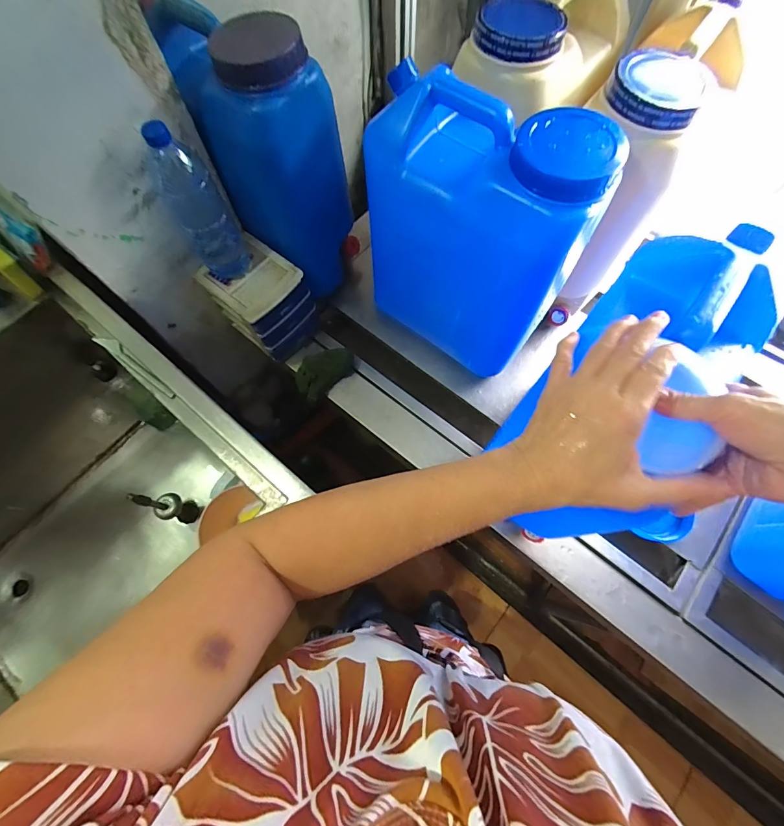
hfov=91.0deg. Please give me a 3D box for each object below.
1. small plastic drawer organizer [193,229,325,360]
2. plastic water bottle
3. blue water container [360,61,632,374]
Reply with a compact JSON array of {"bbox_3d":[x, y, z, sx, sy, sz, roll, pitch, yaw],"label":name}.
[{"bbox_3d":[-0.261,-0.228,0.782,0.172,0.156,0.138,39,75,15],"label":"small plastic drawer organizer"},{"bbox_3d":[-0.303,-0.321,0.606,0.080,0.246,0.067,-28,70,-8],"label":"plastic water bottle"},{"bbox_3d":[0.114,-0.265,0.618,0.315,0.382,0.136,34,74,14],"label":"blue water container"}]

